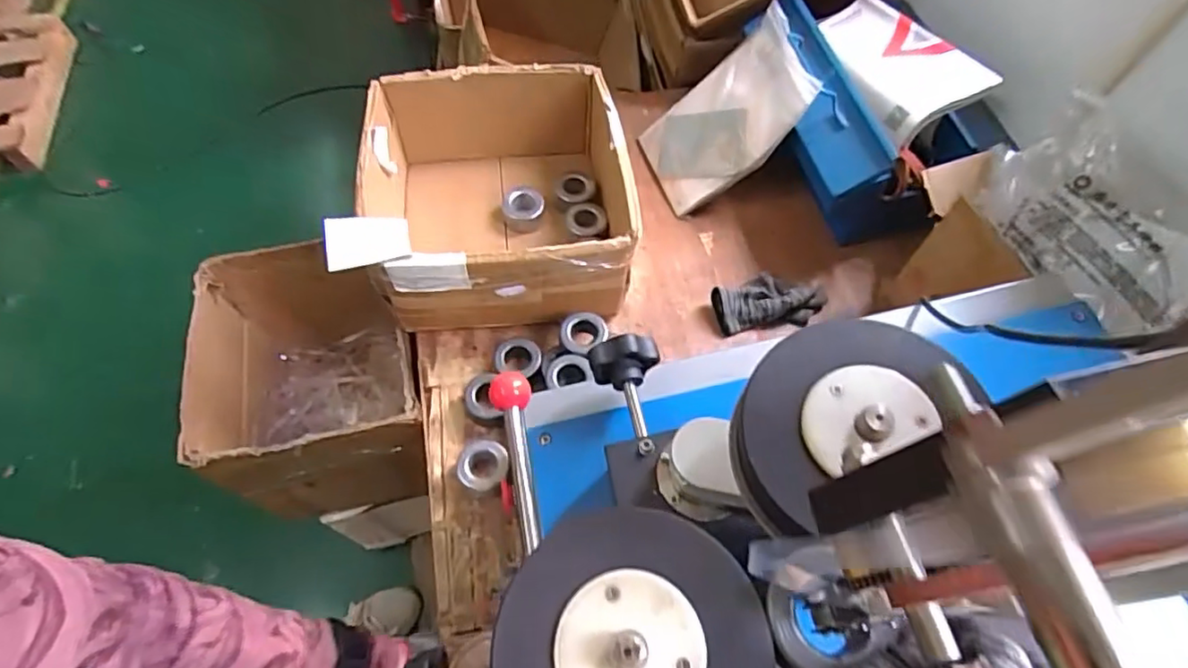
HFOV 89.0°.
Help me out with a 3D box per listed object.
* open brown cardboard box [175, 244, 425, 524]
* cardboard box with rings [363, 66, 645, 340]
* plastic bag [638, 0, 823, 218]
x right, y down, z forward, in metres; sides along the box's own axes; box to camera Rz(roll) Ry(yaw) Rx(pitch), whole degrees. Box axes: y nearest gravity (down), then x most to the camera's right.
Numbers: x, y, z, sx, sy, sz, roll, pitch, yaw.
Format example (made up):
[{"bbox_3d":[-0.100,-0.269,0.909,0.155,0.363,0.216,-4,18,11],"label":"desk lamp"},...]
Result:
[{"bbox_3d":[-0.414,0.080,0.958,0.285,0.312,0.321,-14,63,-10],"label":"open brown cardboard box"},{"bbox_3d":[-0.132,-0.195,0.850,0.349,0.183,0.362,-5,62,-5],"label":"cardboard box with rings"},{"bbox_3d":[0.200,-0.328,0.921,0.031,0.279,0.182,9,49,-44],"label":"plastic bag"}]

